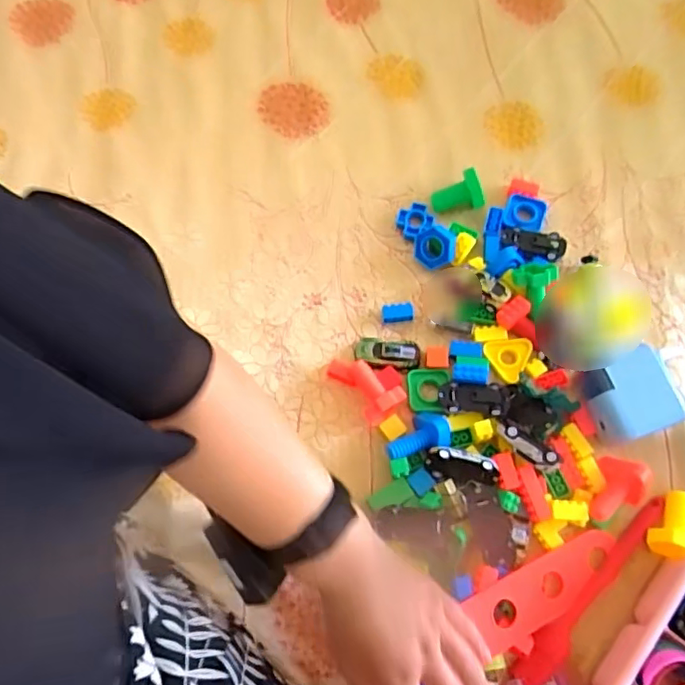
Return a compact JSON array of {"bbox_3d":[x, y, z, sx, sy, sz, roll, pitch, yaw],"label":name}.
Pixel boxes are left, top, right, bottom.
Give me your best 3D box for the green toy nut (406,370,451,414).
[{"bbox_3d":[0.084,0.048,0.558,0.043,0.012,0.043,-2,67,24],"label":"green toy nut"}]

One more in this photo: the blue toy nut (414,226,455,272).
[{"bbox_3d":[0.099,-0.100,0.599,0.046,0.012,0.044,-14,94,38],"label":"blue toy nut"}]

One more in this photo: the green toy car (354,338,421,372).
[{"bbox_3d":[0.046,0.011,0.572,0.064,0.020,0.034,3,70,4],"label":"green toy car"}]

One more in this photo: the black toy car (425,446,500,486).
[{"bbox_3d":[0.109,0.111,0.508,0.064,0.029,0.026,7,70,5],"label":"black toy car"}]

